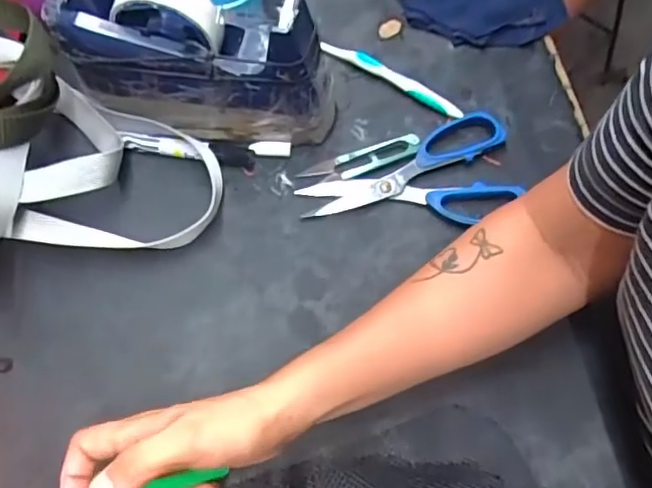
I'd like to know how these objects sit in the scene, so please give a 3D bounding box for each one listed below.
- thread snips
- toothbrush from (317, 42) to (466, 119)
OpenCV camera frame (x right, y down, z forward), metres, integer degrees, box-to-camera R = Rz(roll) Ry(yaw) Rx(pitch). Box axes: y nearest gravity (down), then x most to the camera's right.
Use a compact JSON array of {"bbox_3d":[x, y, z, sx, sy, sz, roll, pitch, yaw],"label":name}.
[{"bbox_3d":[0.030,-0.067,0.476,0.100,0.009,0.026,-13,66,-4],"label":"thread snips"},{"bbox_3d":[0.056,-0.147,0.507,0.142,0.014,0.012,34,71,16],"label":"toothbrush"}]

